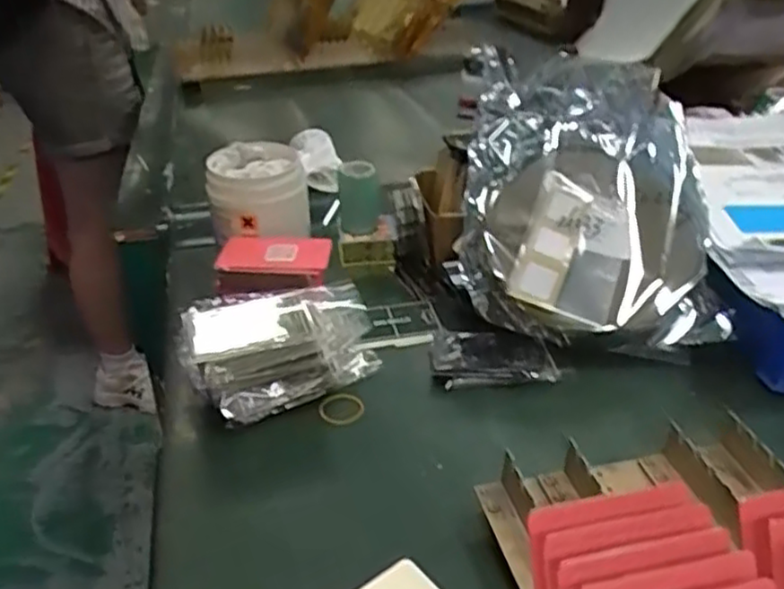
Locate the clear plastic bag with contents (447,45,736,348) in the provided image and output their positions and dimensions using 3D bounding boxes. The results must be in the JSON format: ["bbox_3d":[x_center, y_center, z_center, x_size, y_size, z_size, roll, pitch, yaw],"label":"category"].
[{"bbox_3d":[0.156,-0.090,0.611,0.204,0.055,0.273,-4,66,4],"label":"clear plastic bag with contents"}]

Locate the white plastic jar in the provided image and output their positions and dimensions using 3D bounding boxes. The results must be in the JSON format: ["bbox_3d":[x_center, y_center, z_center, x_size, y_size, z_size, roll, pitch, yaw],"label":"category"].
[{"bbox_3d":[-0.133,-0.092,0.710,0.093,0.093,0.097,-8,33,-11],"label":"white plastic jar"}]

